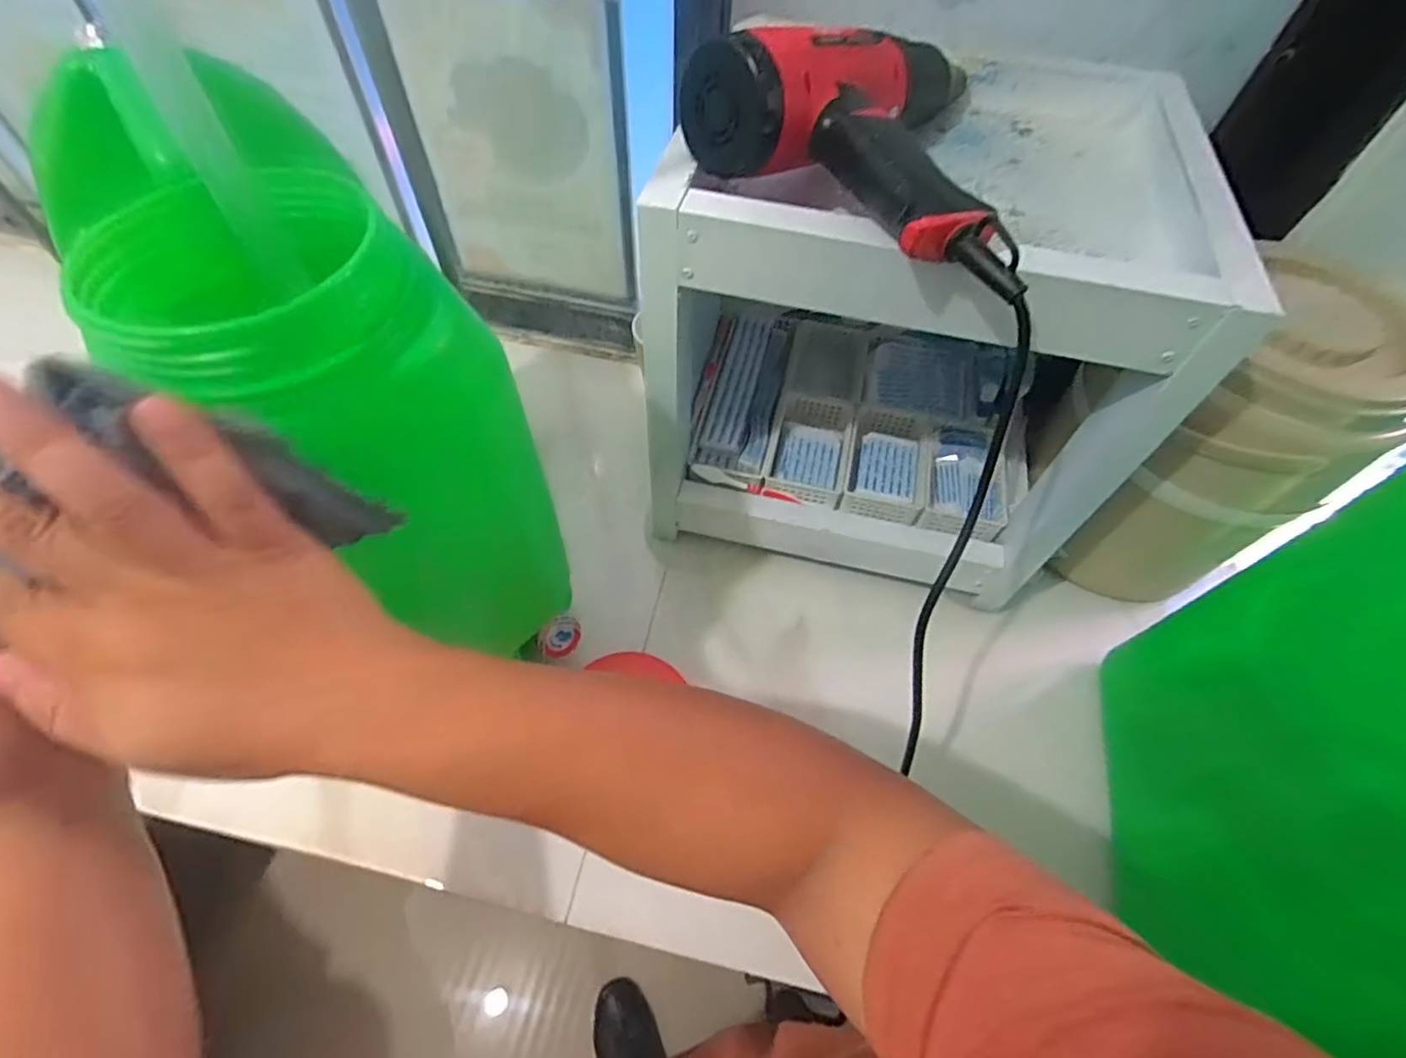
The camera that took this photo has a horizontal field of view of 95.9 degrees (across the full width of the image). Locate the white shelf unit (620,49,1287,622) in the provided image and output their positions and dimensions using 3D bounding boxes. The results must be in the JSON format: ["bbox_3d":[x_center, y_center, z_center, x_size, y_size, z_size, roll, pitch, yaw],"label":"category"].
[{"bbox_3d":[0.169,-0.173,0.556,0.356,0.314,0.349,17,59,7],"label":"white shelf unit"}]

